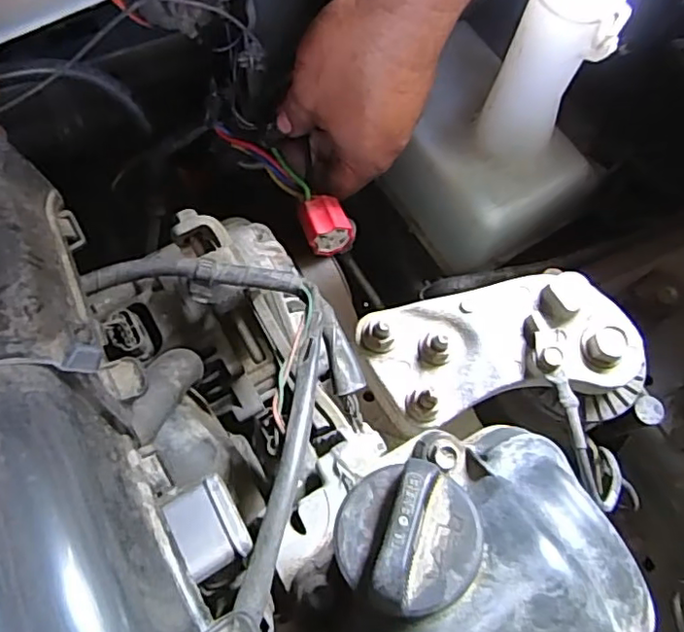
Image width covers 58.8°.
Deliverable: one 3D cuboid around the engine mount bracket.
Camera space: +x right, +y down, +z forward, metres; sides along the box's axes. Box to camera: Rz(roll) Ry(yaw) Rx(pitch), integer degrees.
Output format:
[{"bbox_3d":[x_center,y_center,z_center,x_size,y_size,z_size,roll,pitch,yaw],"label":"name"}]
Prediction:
[{"bbox_3d":[0.082,0.013,0.313,0.136,0.027,0.062,-10,70,-5],"label":"engine mount bracket"}]

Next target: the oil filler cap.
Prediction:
[{"bbox_3d":[0.022,0.069,0.193,0.044,0.023,0.044,1,69,-2],"label":"oil filler cap"}]

